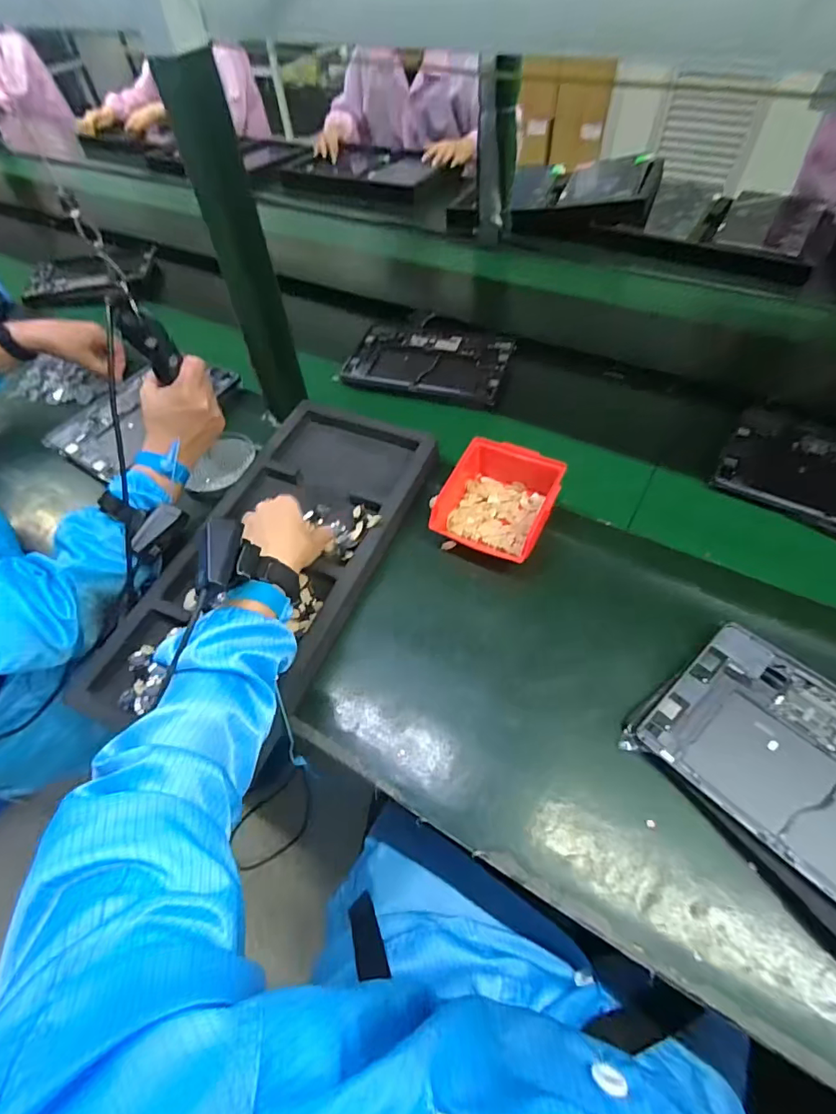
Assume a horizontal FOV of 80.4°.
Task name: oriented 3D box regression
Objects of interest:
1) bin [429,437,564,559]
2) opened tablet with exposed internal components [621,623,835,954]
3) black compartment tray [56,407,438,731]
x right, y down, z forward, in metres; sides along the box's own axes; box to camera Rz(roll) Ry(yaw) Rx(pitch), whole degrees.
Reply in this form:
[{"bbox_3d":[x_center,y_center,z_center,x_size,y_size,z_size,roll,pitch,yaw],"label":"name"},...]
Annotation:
[{"bbox_3d":[0.098,-0.074,0.610,0.136,0.072,0.147,21,58,18],"label":"bin"},{"bbox_3d":[0.330,0.186,0.421,0.184,0.020,0.244,-38,53,-16],"label":"opened tablet with exposed internal components"},{"bbox_3d":[-0.167,-0.003,0.598,0.230,0.045,0.474,19,58,17],"label":"black compartment tray"}]

